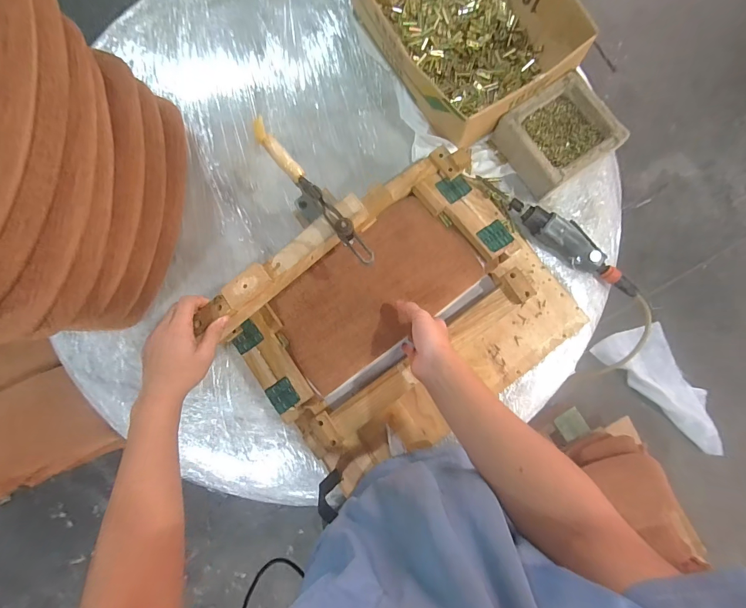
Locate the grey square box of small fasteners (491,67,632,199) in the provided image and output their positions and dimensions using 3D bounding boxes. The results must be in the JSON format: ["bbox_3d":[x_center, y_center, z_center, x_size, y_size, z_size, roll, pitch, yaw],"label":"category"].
[{"bbox_3d":[0.345,-0.311,0.686,0.175,0.065,0.164,-34,84,-4],"label":"grey square box of small fasteners"}]

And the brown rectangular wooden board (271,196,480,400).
[{"bbox_3d":[0.001,-0.021,0.628,0.344,0.029,0.191,-40,84,-5],"label":"brown rectangular wooden board"}]

